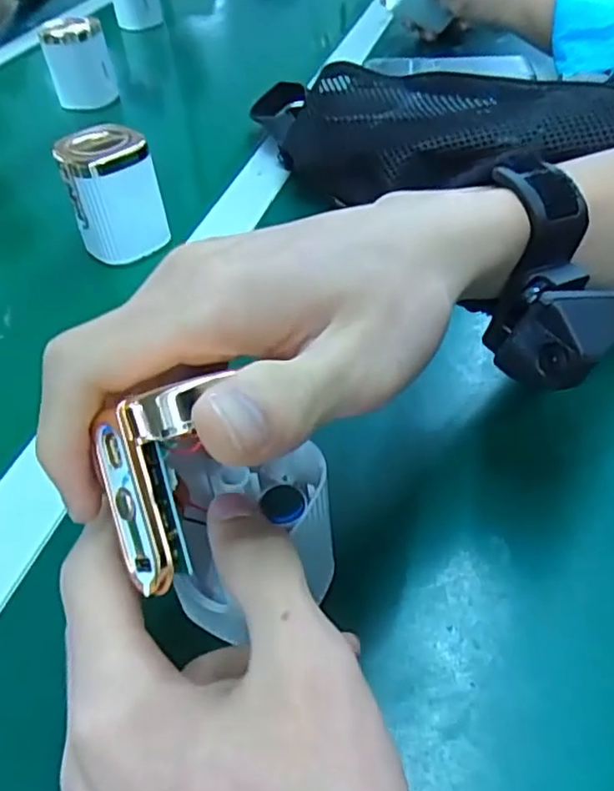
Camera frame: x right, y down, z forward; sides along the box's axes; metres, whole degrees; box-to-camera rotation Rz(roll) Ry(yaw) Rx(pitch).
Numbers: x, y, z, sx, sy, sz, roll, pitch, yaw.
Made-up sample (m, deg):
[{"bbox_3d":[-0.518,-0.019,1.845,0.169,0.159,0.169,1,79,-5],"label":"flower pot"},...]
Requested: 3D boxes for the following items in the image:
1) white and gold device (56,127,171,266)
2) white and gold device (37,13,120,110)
[{"bbox_3d":[-0.130,-0.138,0.435,0.057,0.075,0.049,-15,45,-10],"label":"white and gold device"},{"bbox_3d":[-0.232,-0.338,0.650,0.061,0.071,0.049,-15,45,-10],"label":"white and gold device"}]

